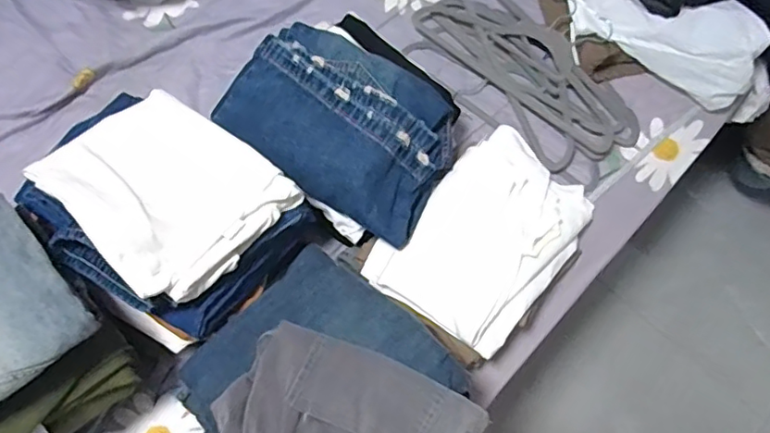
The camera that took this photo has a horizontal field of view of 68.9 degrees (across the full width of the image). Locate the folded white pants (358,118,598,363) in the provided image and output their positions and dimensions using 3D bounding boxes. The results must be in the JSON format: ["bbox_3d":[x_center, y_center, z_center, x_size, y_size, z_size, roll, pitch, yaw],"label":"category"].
[{"bbox_3d":[0.154,0.029,0.828,0.220,0.052,0.327,41,75,11],"label":"folded white pants"}]

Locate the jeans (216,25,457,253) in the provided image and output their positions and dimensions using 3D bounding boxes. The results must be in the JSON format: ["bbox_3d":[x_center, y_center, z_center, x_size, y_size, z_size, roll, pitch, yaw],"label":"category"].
[{"bbox_3d":[-0.068,-0.143,0.833,0.351,0.079,0.219,35,73,10],"label":"jeans"}]

